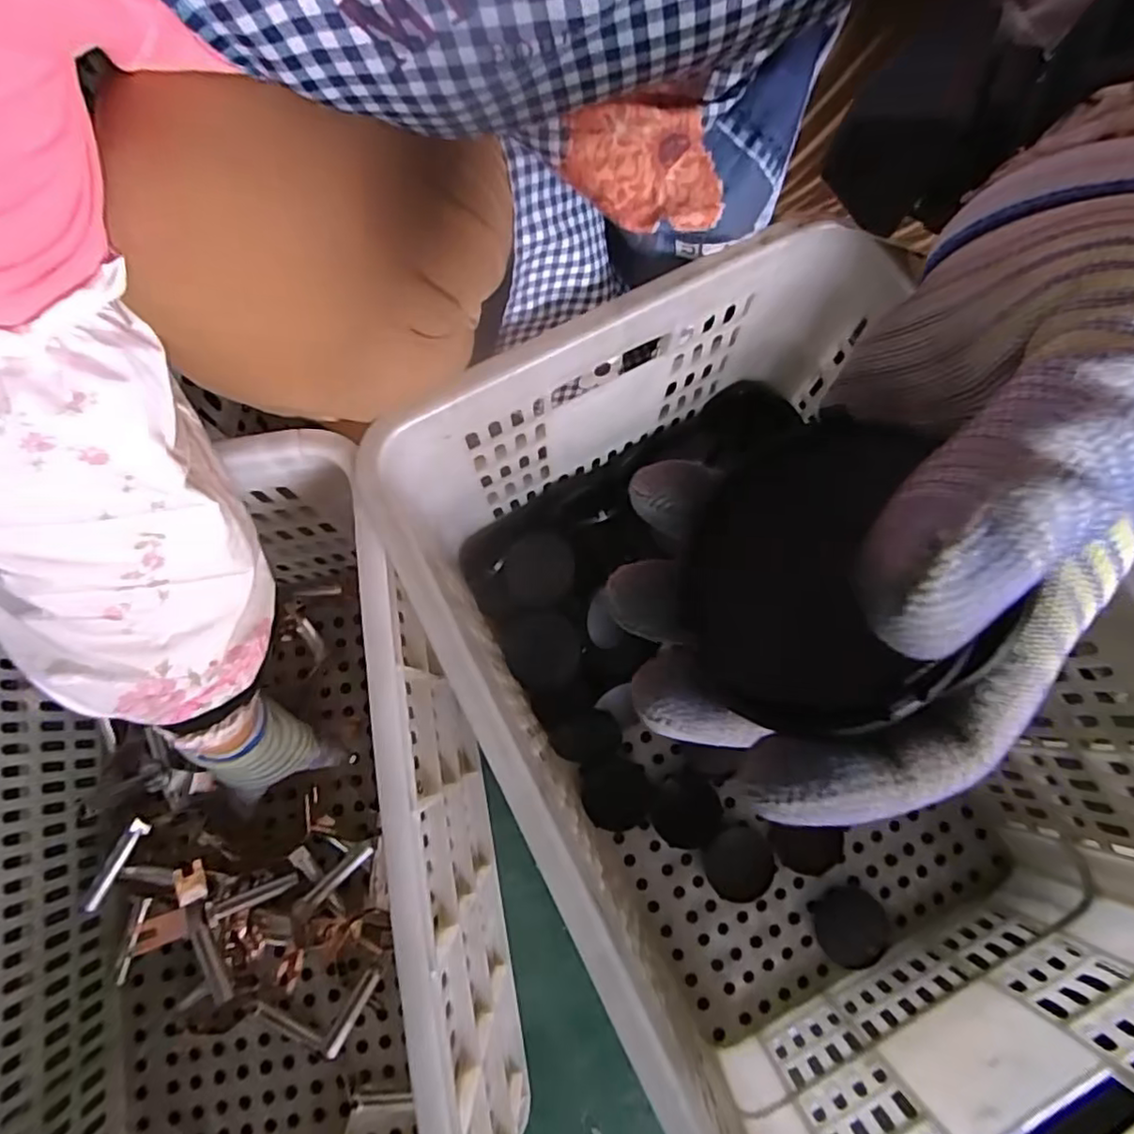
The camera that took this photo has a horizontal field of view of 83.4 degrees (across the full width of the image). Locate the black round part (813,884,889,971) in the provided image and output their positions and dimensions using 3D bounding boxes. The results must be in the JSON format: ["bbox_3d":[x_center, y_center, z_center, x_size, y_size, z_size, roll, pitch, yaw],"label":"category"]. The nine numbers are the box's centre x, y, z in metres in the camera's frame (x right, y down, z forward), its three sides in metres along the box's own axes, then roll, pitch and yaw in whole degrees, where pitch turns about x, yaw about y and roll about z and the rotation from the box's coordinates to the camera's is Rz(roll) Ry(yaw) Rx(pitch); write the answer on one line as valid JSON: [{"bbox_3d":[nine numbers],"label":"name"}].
[{"bbox_3d":[0.252,0.320,0.565,0.062,0.008,0.062,0,76,0],"label":"black round part"}]

